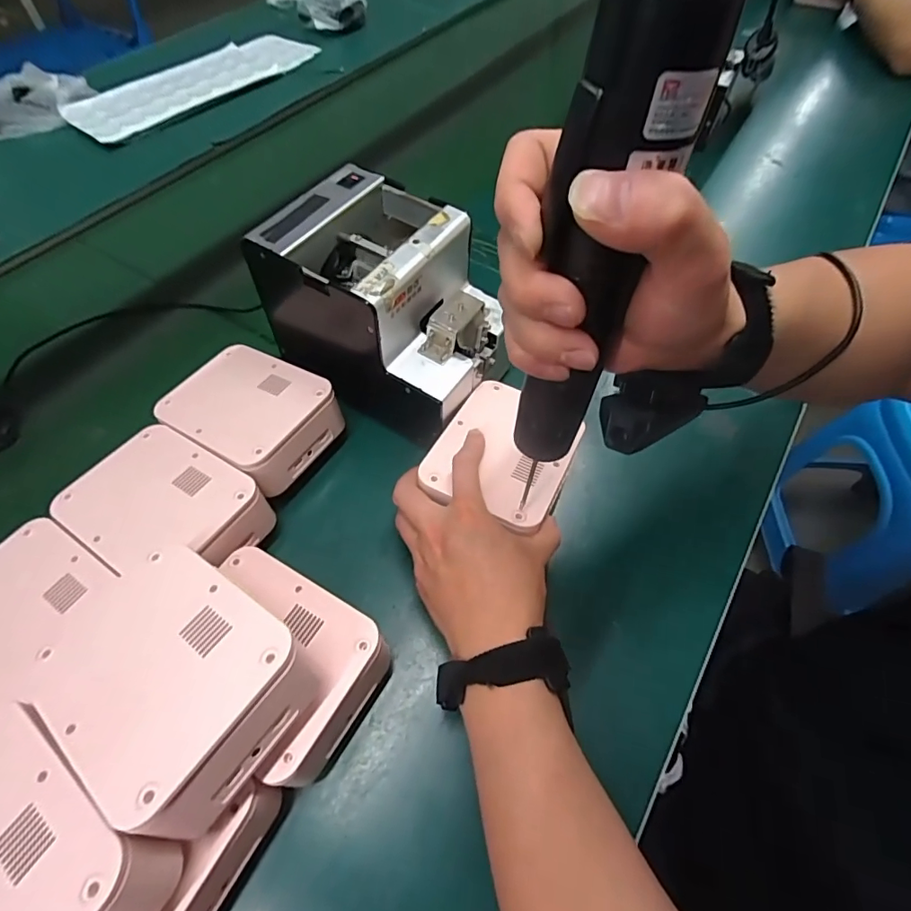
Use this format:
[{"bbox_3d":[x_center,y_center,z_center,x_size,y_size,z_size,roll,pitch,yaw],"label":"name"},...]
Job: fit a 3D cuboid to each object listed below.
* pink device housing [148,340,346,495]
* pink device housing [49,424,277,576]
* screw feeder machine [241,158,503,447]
[{"bbox_3d":[-0.171,-0.031,0.428,0.133,0.063,0.099,28,62,18],"label":"pink device housing"},{"bbox_3d":[-0.213,0.044,0.376,0.127,0.063,0.098,28,62,18],"label":"pink device housing"},{"bbox_3d":[-0.050,-0.125,0.425,0.172,0.147,0.123,28,62,18],"label":"screw feeder machine"}]

